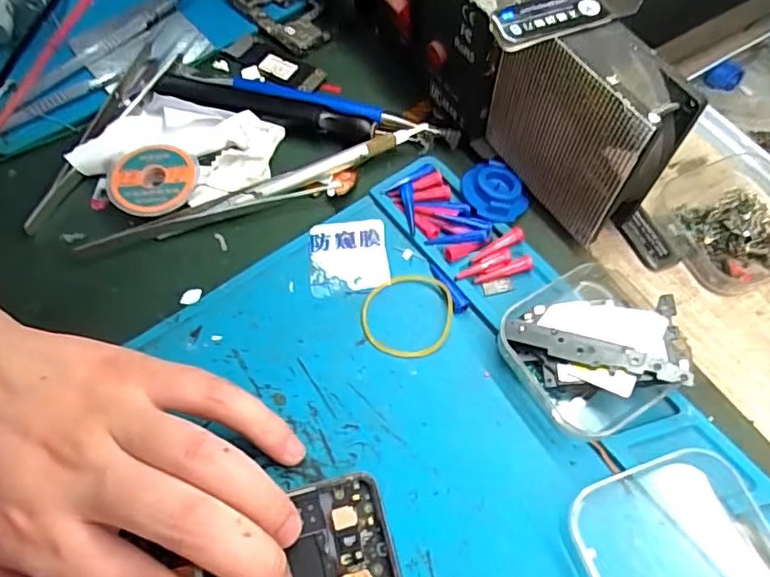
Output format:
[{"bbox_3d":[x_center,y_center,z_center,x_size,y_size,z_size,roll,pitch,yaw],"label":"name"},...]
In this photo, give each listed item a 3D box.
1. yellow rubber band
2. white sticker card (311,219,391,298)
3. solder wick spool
[{"bbox_3d":[0.009,0.012,0.265,0.040,0.004,0.041,-1,62,2],"label":"yellow rubber band"},{"bbox_3d":[-0.018,-0.017,0.280,0.036,0.004,0.038,-7,62,-1],"label":"white sticker card"},{"bbox_3d":[-0.119,-0.055,0.300,0.046,0.009,0.041,-7,62,-1],"label":"solder wick spool"}]

